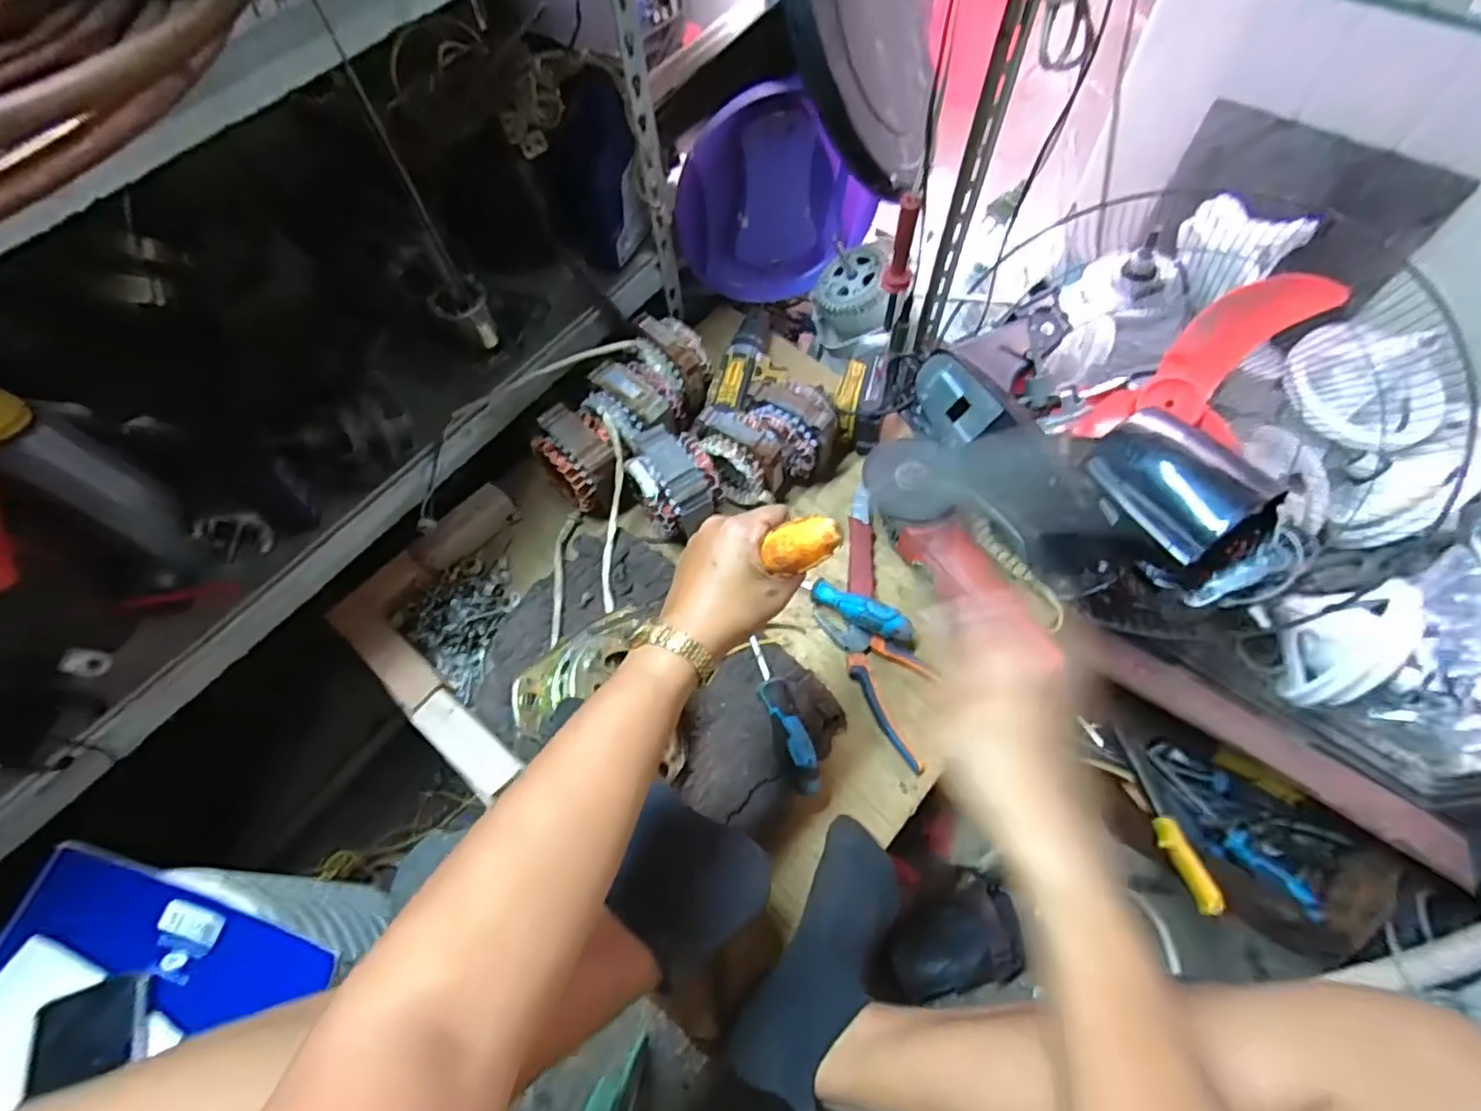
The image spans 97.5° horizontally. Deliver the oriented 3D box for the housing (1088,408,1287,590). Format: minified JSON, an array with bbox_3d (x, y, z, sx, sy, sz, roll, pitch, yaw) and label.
[{"bbox_3d":[0.423,-0.061,0.632,0.114,0.083,0.162,-29,65,-11],"label":"housing"}]

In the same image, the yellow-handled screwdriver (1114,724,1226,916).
[{"bbox_3d":[0.512,0.316,0.789,0.030,0.042,0.213,-11,63,-2],"label":"yellow-handled screwdriver"}]

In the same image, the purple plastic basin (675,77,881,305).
[{"bbox_3d":[0.049,-0.457,0.858,0.262,0.250,0.073,-16,63,-5],"label":"purple plastic basin"}]

